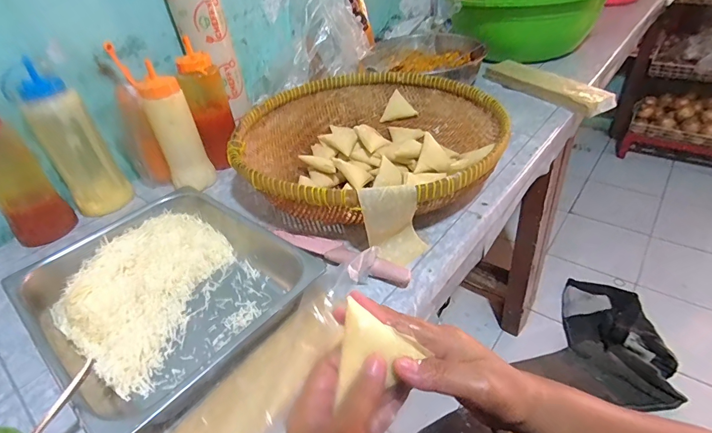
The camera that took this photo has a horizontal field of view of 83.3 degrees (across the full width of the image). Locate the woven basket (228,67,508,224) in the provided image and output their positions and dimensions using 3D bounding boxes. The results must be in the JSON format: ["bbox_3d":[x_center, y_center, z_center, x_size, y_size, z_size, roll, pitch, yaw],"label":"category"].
[{"bbox_3d":[0.023,-0.127,0.680,0.418,0.091,0.426,-4,37,3],"label":"woven basket"}]

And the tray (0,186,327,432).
[{"bbox_3d":[-0.229,0.084,0.488,0.302,0.052,0.263,24,47,34],"label":"tray"}]

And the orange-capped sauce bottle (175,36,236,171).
[{"bbox_3d":[-0.268,-0.194,0.734,0.066,0.198,0.069,-9,37,-3],"label":"orange-capped sauce bottle"}]

